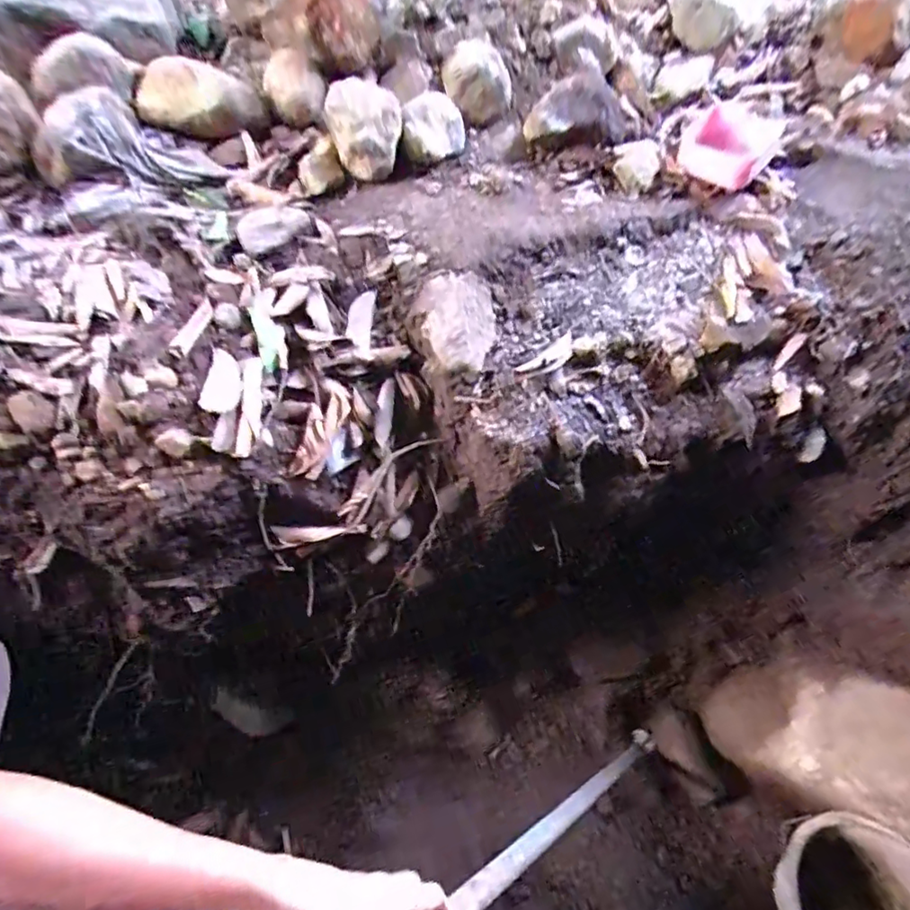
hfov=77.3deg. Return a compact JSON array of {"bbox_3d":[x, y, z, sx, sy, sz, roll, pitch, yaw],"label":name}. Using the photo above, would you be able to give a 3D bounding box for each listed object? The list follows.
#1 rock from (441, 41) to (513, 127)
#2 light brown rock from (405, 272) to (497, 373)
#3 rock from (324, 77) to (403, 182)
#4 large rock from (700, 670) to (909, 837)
[{"bbox_3d":[0.034,-0.565,0.873,0.105,0.088,0.109,5,49,4],"label":"rock"},{"bbox_3d":[0.002,-0.167,0.730,0.105,0.044,0.135,-14,81,-17],"label":"light brown rock"},{"bbox_3d":[-0.130,-0.475,0.828,0.106,0.109,0.125,-10,50,-9],"label":"rock"},{"bbox_3d":[0.734,0.544,1.070,0.475,0.250,0.249,-6,51,52],"label":"large rock"}]

